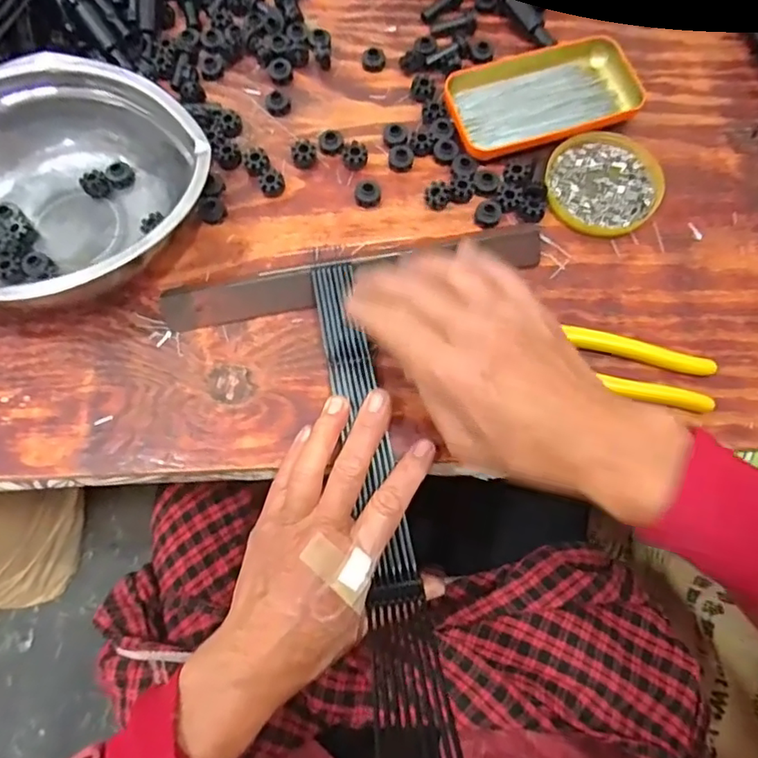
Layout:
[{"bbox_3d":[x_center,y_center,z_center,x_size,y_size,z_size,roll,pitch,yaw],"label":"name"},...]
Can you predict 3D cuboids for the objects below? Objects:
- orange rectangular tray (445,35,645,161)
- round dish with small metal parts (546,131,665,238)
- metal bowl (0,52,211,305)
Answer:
[{"bbox_3d":[0.123,-0.220,0.425,0.141,0.016,0.085,-19,71,-6],"label":"orange rectangular tray"},{"bbox_3d":[0.165,-0.147,0.409,0.080,0.013,0.085,0,70,1],"label":"round dish with small metal parts"},{"bbox_3d":[-0.218,-0.122,0.377,0.189,0.066,0.188,0,70,1],"label":"metal bowl"}]

